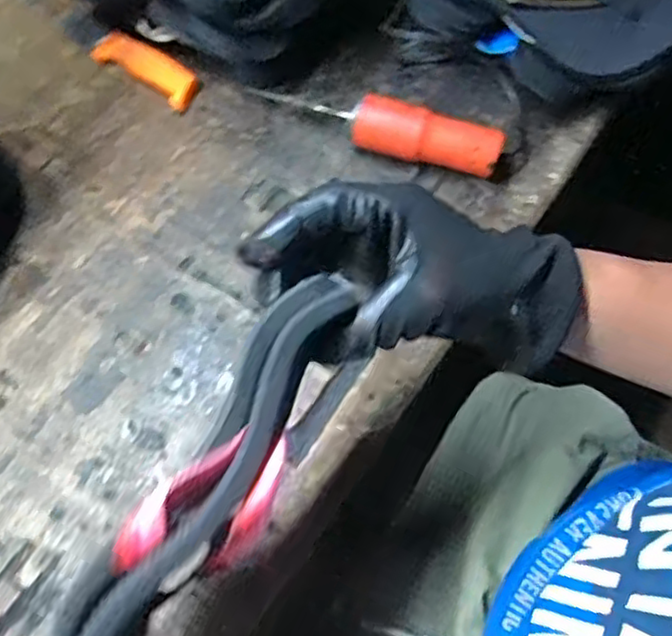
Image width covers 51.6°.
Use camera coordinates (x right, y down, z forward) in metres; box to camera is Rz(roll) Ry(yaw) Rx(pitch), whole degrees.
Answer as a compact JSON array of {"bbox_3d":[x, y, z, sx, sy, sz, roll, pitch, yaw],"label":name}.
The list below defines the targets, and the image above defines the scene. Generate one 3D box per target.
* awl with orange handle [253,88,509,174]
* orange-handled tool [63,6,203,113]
[{"bbox_3d":[0.035,-0.167,0.604,0.215,0.044,0.032,19,67,8],"label":"awl with orange handle"},{"bbox_3d":[-0.195,-0.249,0.653,0.163,0.016,0.038,35,70,14],"label":"orange-handled tool"}]

